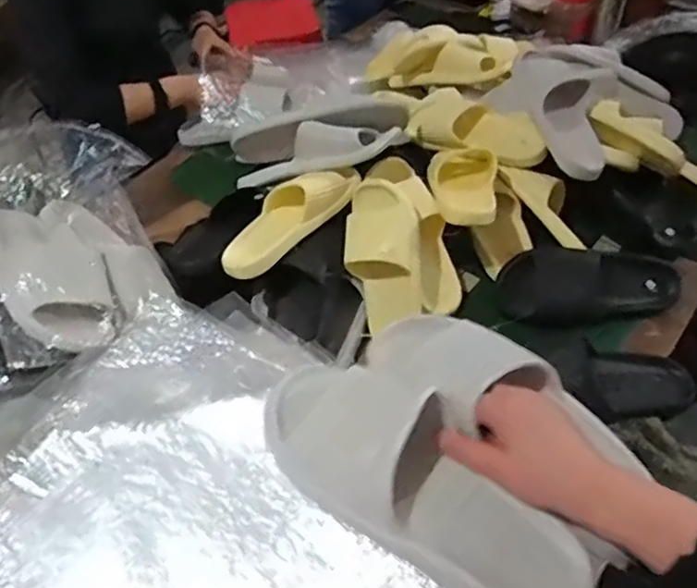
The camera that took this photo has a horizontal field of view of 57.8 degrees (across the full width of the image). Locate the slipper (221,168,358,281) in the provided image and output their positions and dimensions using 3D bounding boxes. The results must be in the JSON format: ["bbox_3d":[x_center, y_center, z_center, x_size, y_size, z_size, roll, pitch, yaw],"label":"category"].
[{"bbox_3d":[-0.083,-0.121,0.938,0.089,0.058,0.254,30,58,25],"label":"slipper"}]

